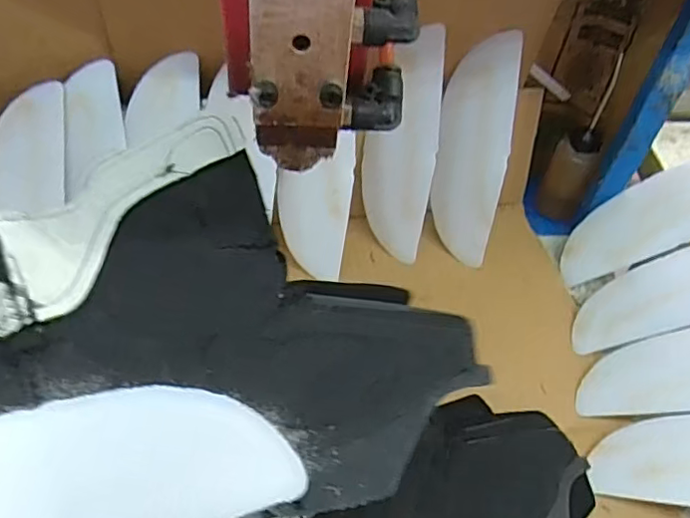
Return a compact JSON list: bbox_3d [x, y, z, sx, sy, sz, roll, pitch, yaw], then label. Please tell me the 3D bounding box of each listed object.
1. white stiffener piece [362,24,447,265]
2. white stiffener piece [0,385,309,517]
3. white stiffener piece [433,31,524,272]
[{"bbox_3d":[0.052,-0.107,0.559,0.071,0.214,0.013,17,24,25],"label":"white stiffener piece"},{"bbox_3d":[-0.122,0.100,0.247,0.189,0.052,0.076,-10,53,-21],"label":"white stiffener piece"},{"bbox_3d":[0.123,-0.103,0.567,0.068,0.211,0.006,12,17,23],"label":"white stiffener piece"}]

